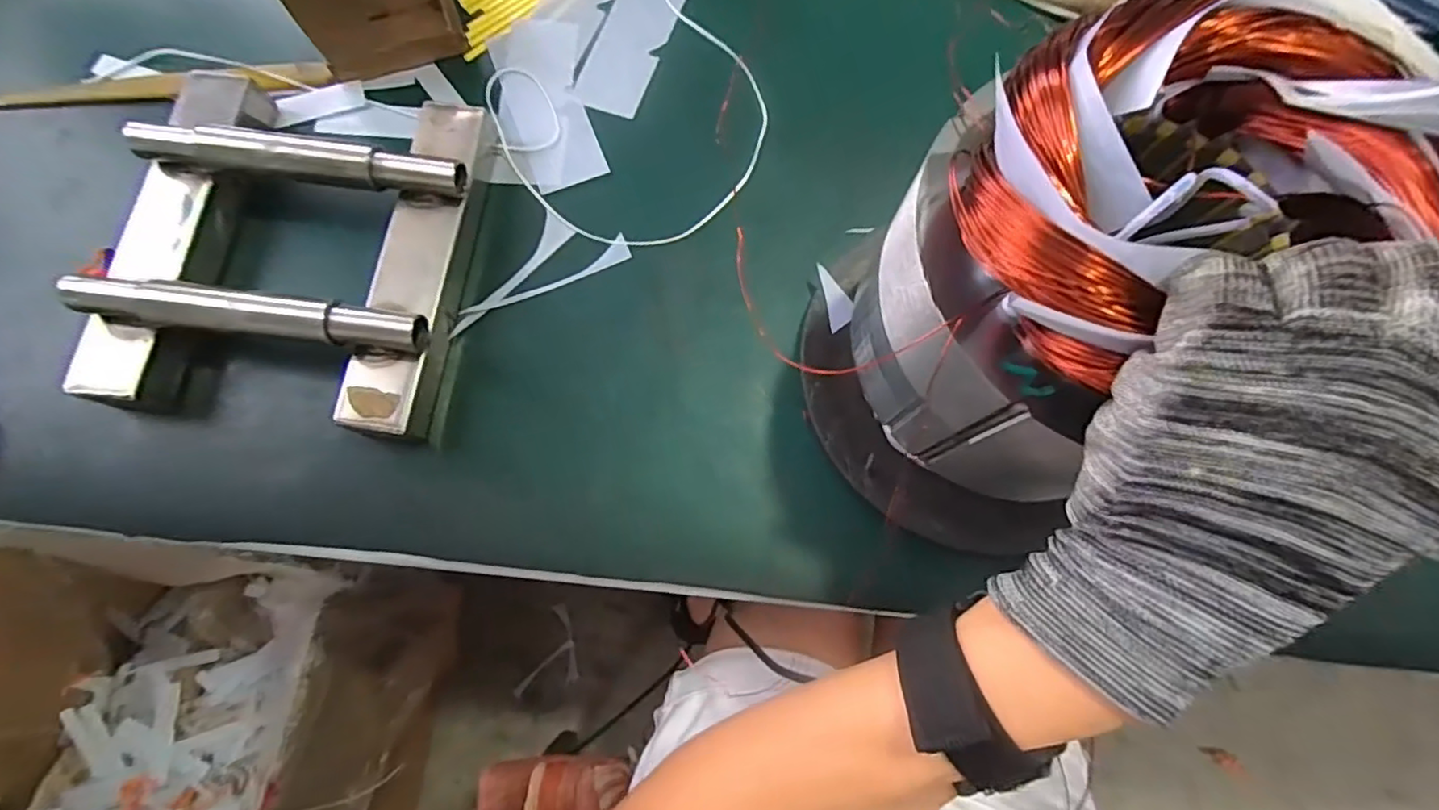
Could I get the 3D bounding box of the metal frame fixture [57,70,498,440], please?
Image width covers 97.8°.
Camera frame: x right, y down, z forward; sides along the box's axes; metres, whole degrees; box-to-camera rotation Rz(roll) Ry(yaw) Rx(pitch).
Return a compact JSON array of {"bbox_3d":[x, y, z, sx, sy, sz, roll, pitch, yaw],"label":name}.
[{"bbox_3d":[-0.236,-0.089,0.347,0.178,0.052,0.193,7,75,1],"label":"metal frame fixture"}]

